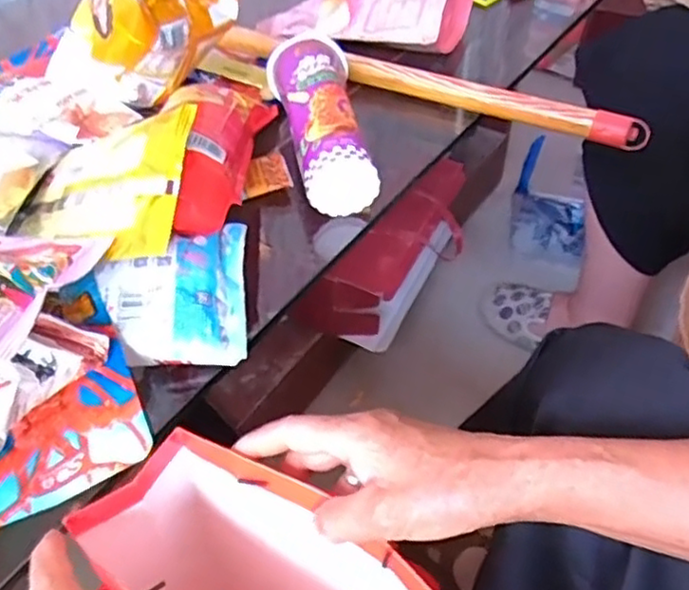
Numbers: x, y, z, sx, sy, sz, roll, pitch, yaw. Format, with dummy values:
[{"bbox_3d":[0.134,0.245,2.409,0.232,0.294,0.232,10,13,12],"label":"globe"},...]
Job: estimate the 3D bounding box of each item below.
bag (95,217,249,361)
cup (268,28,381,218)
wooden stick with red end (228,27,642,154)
[{"bbox_3d":[-0.111,-0.008,0.436,0.087,0.033,0.110,-6,45,-4],"label":"bag"},{"bbox_3d":[-0.018,-0.151,0.559,0.066,0.060,0.186,-10,45,-9],"label":"cup"},{"bbox_3d":[0.069,-0.208,0.647,0.432,0.028,0.020,20,49,20],"label":"wooden stick with red end"}]

